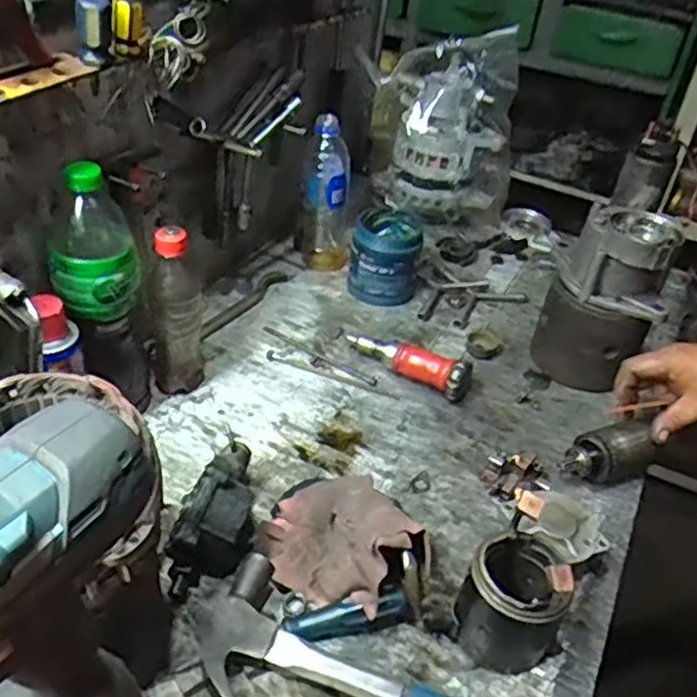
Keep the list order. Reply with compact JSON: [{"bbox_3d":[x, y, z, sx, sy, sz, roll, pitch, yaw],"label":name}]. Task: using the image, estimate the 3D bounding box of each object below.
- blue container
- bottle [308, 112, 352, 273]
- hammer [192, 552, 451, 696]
[{"bbox_3d":[0.050,-0.121,0.962,0.090,0.100,0.090,13,38,7],"label":"blue container"},{"bbox_3d":[-0.028,-0.204,0.960,0.061,0.215,0.055,7,37,-1],"label":"bottle"},{"bbox_3d":[0.030,0.262,0.517,0.356,0.045,0.114,21,39,17],"label":"hammer"}]

